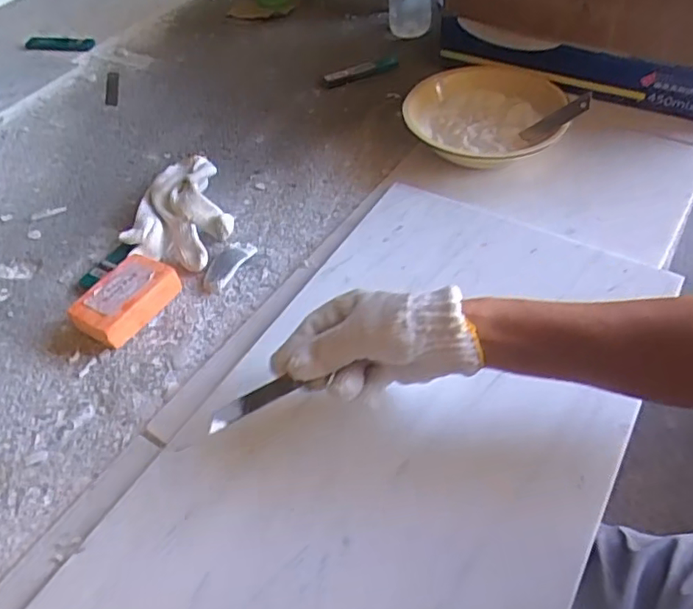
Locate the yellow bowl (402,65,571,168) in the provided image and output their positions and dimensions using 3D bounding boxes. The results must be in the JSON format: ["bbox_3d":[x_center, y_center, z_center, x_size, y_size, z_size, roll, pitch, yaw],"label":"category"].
[{"bbox_3d":[0.166,-0.223,0.698,0.189,0.050,0.196,-3,50,4],"label":"yellow bowl"}]

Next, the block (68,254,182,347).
[{"bbox_3d":[-0.217,-0.006,0.567,0.061,0.034,0.092,22,56,23],"label":"block"}]

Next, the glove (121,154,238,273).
[{"bbox_3d":[-0.181,-0.109,0.650,0.112,0.037,0.163,1,50,7],"label":"glove"}]

